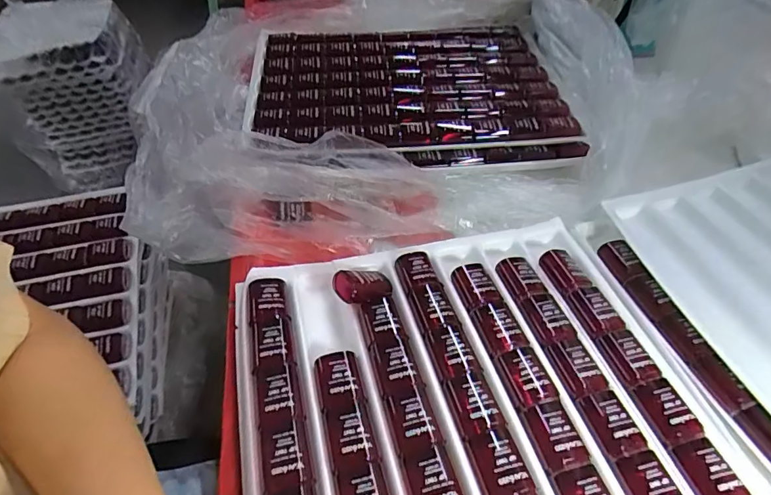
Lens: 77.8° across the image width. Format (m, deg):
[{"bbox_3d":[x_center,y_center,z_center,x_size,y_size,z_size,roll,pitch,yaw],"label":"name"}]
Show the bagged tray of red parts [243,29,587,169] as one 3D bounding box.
[{"bbox_3d":[0.020,-0.200,0.592,0.359,0.034,0.305,-6,47,-6],"label":"bagged tray of red parts"}]

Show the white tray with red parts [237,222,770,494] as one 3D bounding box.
[{"bbox_3d":[0.070,0.139,0.298,0.299,0.033,0.389,-9,49,-12],"label":"white tray with red parts"}]

